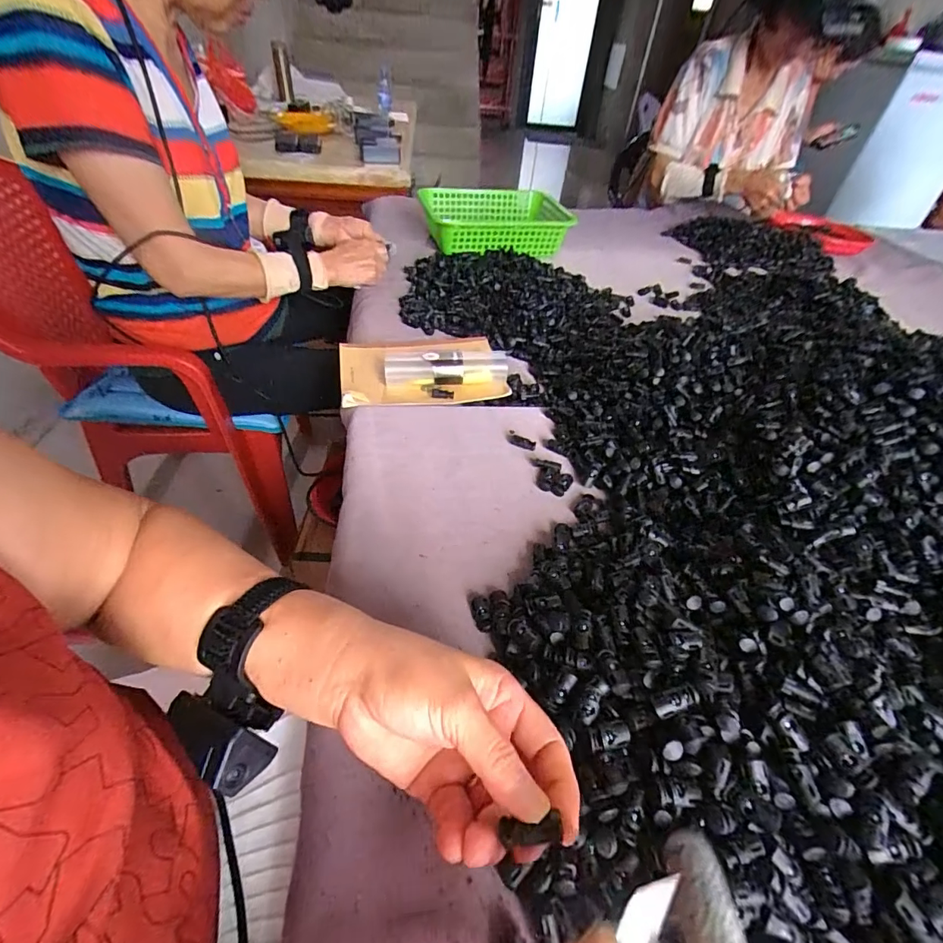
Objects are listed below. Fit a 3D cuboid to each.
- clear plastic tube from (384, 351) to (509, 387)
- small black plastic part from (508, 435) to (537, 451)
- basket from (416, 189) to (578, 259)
[{"bbox_3d":[-0.032,-0.133,0.601,0.155,0.036,0.042,-1,45,-7],"label":"clear plastic tube"},{"bbox_3d":[0.056,-0.033,0.523,0.033,0.004,0.014,25,48,18],"label":"small black plastic part"},{"bbox_3d":[0.045,-0.541,1.000,0.300,0.062,0.237,-1,45,-7],"label":"basket"}]

